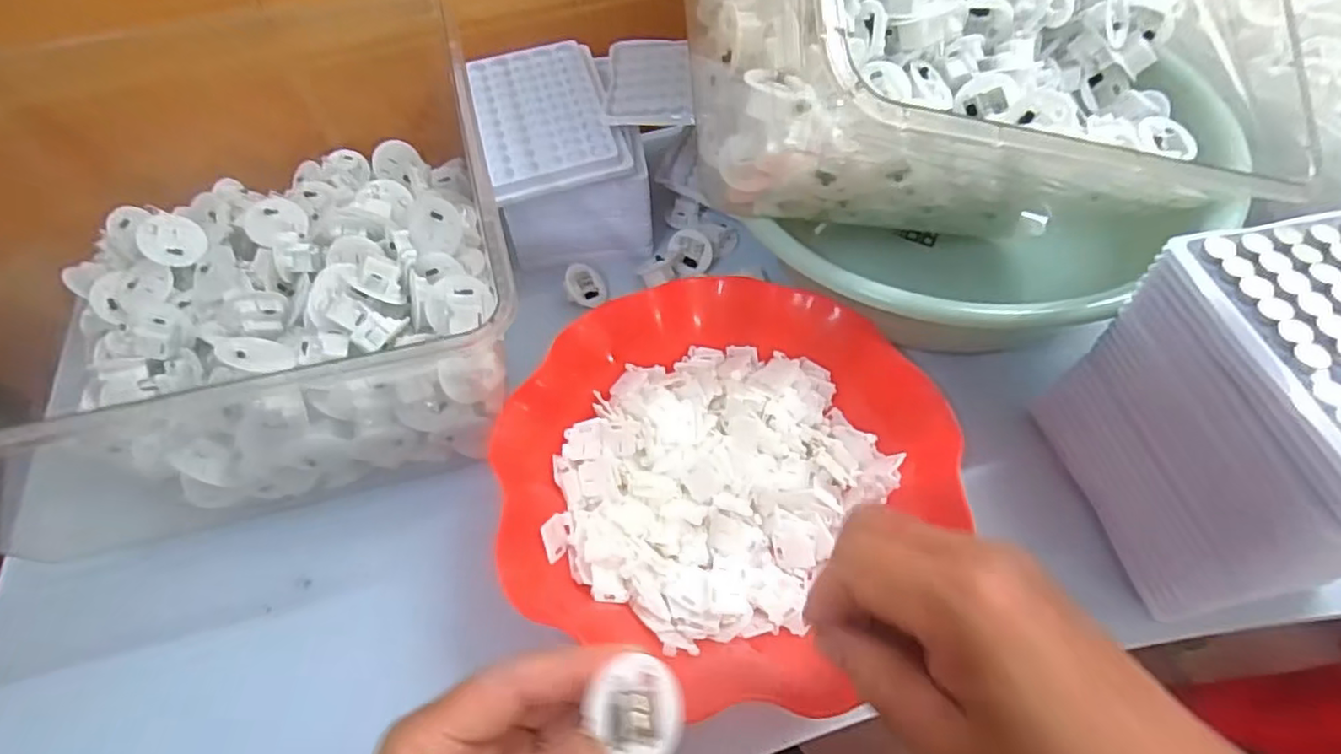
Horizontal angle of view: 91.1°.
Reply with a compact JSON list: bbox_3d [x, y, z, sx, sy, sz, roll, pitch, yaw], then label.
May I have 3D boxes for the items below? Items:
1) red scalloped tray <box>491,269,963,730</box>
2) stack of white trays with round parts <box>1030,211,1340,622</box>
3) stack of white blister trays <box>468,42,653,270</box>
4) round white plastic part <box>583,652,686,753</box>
[{"bbox_3d":[0.024,0.050,0.346,0.206,0.055,0.214,37,66,23],"label":"red scalloped tray"},{"bbox_3d":[0.273,0.024,0.304,0.099,0.130,0.137,-12,58,-5],"label":"stack of white trays with round parts"},{"bbox_3d":[-0.075,-0.153,0.467,0.102,0.091,0.132,-13,58,-6],"label":"stack of white blister trays"},{"bbox_3d":[-0.010,0.104,0.205,0.035,0.005,0.031,33,55,-28],"label":"round white plastic part"}]

